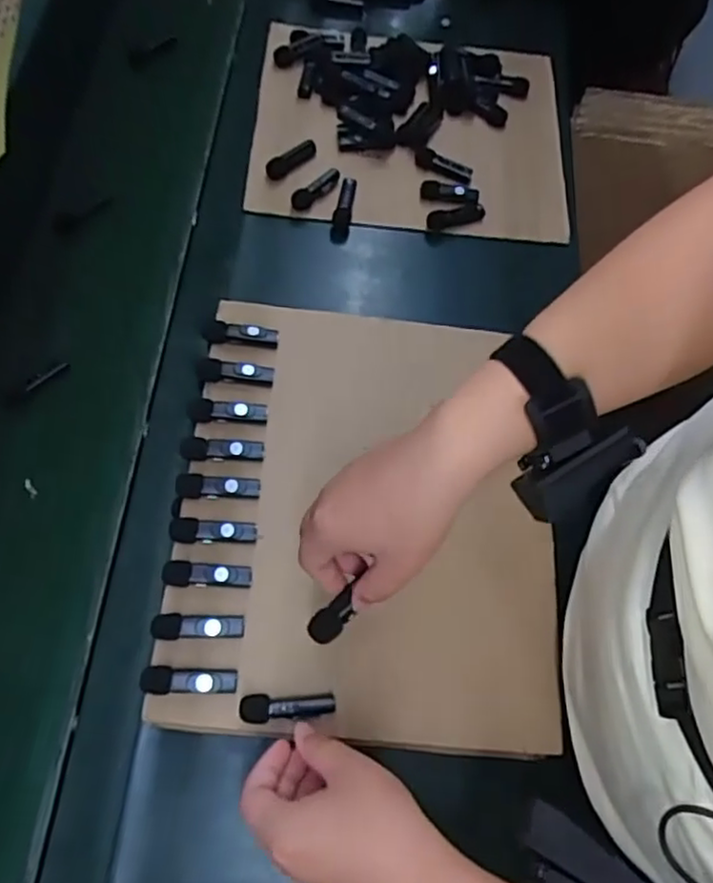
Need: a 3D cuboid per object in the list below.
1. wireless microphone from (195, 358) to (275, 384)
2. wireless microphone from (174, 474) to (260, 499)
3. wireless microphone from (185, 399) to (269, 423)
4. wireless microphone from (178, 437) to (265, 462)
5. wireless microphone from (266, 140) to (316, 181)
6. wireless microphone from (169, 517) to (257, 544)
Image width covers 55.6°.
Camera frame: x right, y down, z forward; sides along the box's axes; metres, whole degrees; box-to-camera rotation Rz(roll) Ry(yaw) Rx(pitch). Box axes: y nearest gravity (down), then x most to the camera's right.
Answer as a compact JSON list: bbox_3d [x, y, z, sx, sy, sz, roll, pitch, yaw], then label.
[{"bbox_3d":[-0.103,-0.060,0.571,0.065,0.012,0.018,2,66,-2],"label":"wireless microphone"},{"bbox_3d":[-0.109,0.035,0.530,0.064,0.011,0.017,1,66,-2],"label":"wireless microphone"},{"bbox_3d":[-0.108,-0.024,0.557,0.068,0.014,0.020,4,66,-1],"label":"wireless microphone"},{"bbox_3d":[-0.108,0.006,0.543,0.065,0.012,0.019,-2,66,-4],"label":"wireless microphone"},{"bbox_3d":[-0.070,-0.304,0.734,0.064,0.013,0.021,-38,73,-17],"label":"wireless microphone"},{"bbox_3d":[-0.110,0.069,0.515,0.066,0.012,0.020,4,66,-1],"label":"wireless microphone"}]

